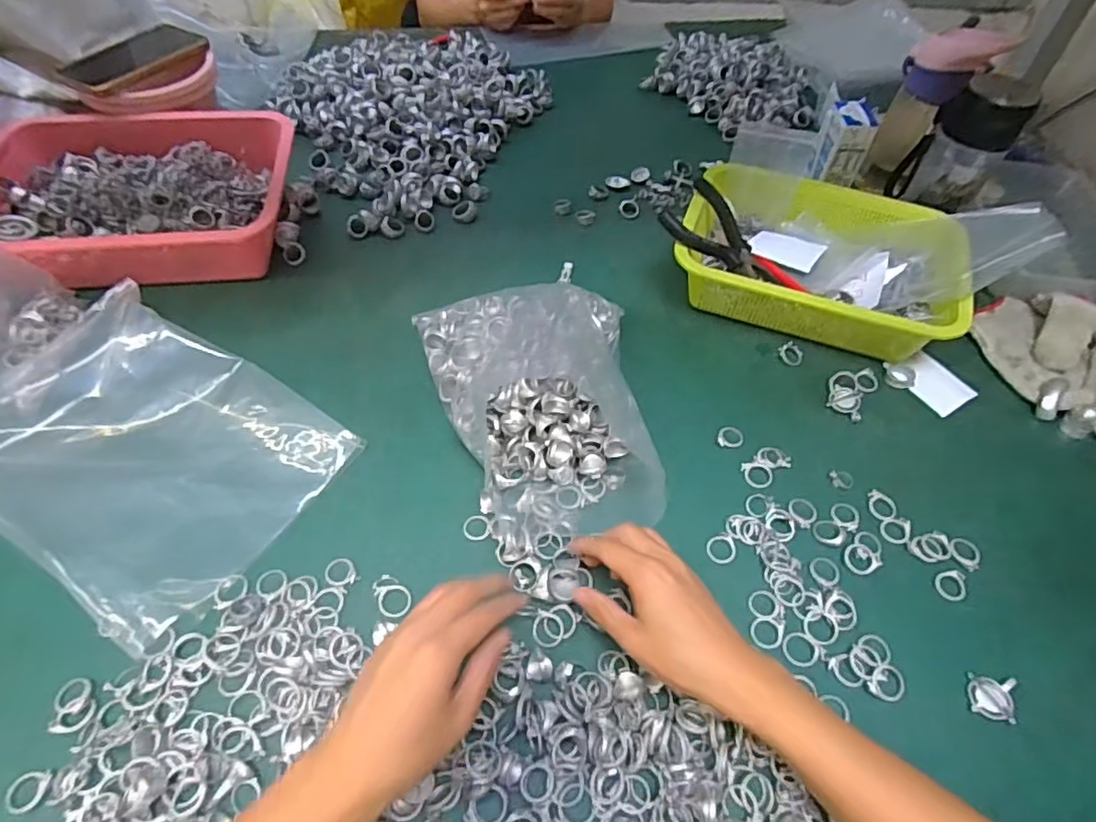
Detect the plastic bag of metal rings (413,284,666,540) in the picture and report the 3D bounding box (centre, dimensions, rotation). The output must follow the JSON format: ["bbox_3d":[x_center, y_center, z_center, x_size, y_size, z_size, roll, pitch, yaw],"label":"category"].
[{"bbox_3d":[-0.009,-0.013,0.529,0.186,0.049,0.268,-7,54,-7],"label":"plastic bag of metal rings"}]

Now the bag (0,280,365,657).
[{"bbox_3d":[-0.328,0.023,0.480,0.278,0.065,0.205,27,57,17],"label":"bag"}]

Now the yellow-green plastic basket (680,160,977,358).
[{"bbox_3d":[0.270,-0.154,0.625,0.269,0.069,0.194,18,55,11],"label":"yellow-green plastic basket"}]

